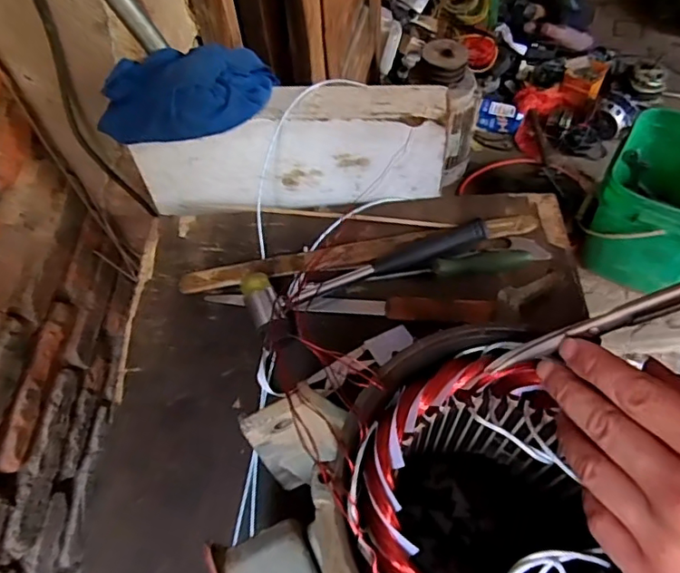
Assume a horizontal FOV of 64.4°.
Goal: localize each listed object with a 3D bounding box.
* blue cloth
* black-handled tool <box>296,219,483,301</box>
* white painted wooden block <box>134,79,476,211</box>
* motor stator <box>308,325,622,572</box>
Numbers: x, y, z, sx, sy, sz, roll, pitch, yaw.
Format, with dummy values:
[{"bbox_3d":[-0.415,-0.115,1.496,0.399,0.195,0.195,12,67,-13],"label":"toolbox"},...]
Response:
[{"bbox_3d":[-0.166,-0.212,0.584,0.192,0.051,0.103,-14,57,-5],"label":"blue cloth"},{"bbox_3d":[0.056,-0.028,0.583,0.217,0.020,0.029,-21,58,-9],"label":"black-handled tool"},{"bbox_3d":[-0.055,-0.154,0.631,0.363,0.129,0.082,-5,57,1],"label":"white painted wooden block"},{"bbox_3d":[0.088,0.165,0.360,0.174,0.220,0.164,37,67,24],"label":"motor stator"}]

